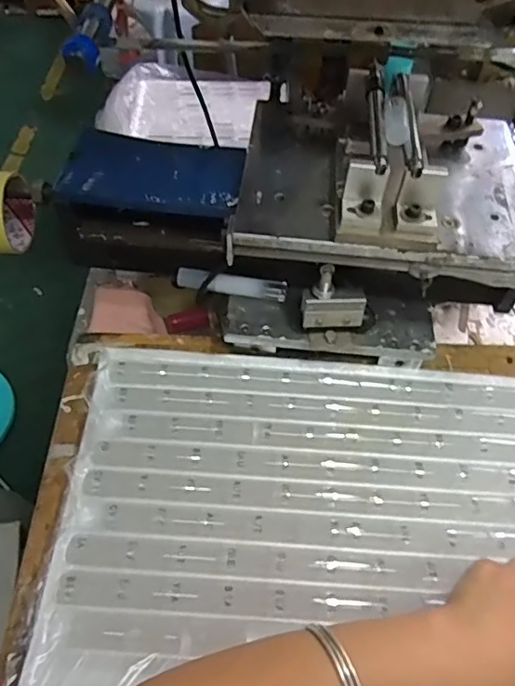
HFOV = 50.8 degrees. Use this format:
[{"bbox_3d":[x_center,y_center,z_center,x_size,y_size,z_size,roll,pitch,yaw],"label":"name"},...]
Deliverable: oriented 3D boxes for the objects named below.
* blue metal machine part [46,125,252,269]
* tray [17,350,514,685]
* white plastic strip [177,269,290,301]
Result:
[{"bbox_3d":[-0.100,-0.138,0.536,0.161,0.087,0.105,6,53,2],"label":"blue metal machine part"},{"bbox_3d":[0.076,0.163,0.415,0.456,0.022,0.334,3,53,0],"label":"tray"},{"bbox_3d":[-0.025,-0.056,0.533,0.106,0.018,0.018,6,53,2],"label":"white plastic strip"}]

